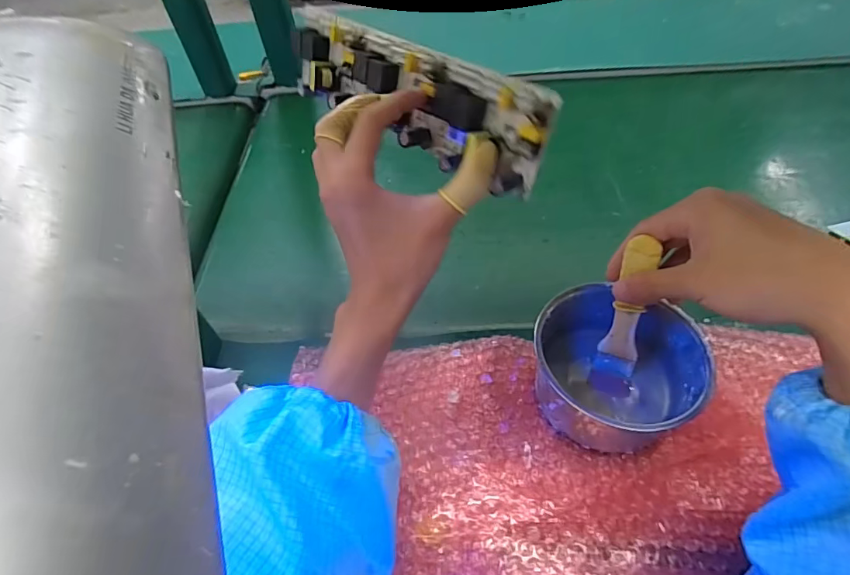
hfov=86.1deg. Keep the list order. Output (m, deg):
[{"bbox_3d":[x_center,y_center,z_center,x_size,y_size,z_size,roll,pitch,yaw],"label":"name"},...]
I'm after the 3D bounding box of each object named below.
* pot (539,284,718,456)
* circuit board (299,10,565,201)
[{"bbox_3d":[0.146,0.063,0.352,0.119,0.060,0.114,-2,50,2],"label":"pot"},{"bbox_3d":[-0.022,-0.135,0.319,0.238,0.060,0.042,36,60,28],"label":"circuit board"}]

